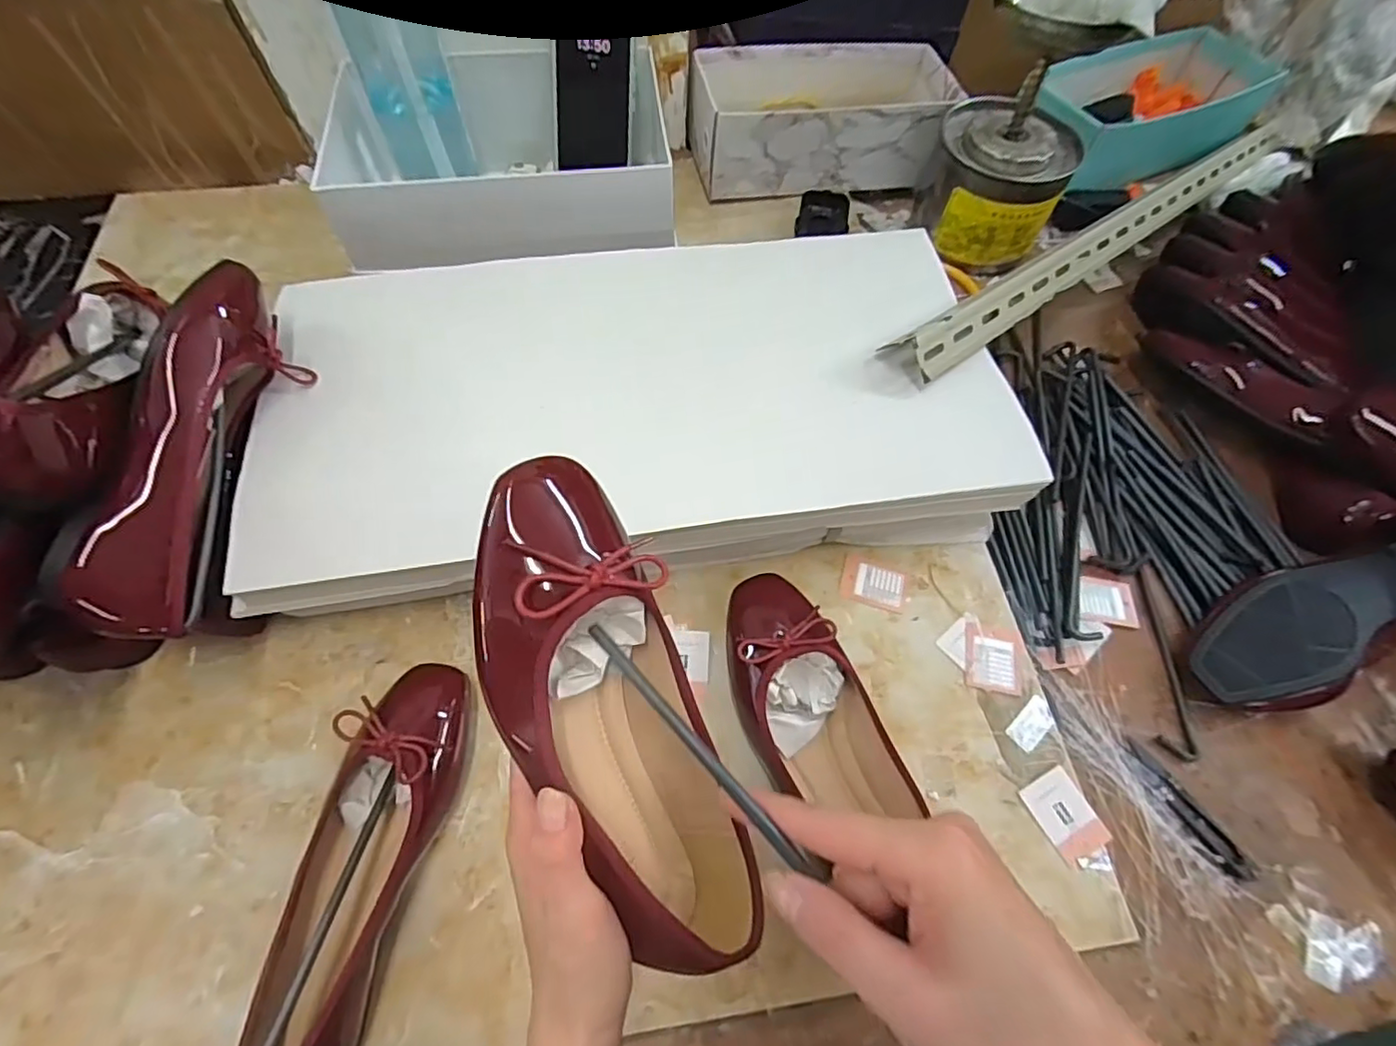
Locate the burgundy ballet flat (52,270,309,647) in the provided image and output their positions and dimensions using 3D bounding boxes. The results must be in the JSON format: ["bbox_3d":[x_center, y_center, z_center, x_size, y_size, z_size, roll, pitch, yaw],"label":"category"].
[{"bbox_3d":[-0.326,-0.048,0.399,0.063,0.086,0.245,-1,71,35],"label":"burgundy ballet flat"}]

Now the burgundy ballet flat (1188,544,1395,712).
[{"bbox_3d":[0.476,0.074,0.458,0.233,0.069,0.089,-16,65,-10],"label":"burgundy ballet flat"}]

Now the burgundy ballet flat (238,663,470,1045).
[{"bbox_3d":[-0.200,0.199,0.358,0.068,0.065,0.238,12,63,4],"label":"burgundy ballet flat"}]

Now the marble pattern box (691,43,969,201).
[{"bbox_3d":[0.137,-0.441,0.676,0.276,0.084,0.135,-7,64,-6],"label":"marble pattern box"}]

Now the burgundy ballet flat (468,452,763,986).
[{"bbox_3d":[-0.037,0.092,0.279,0.084,0.070,0.243,-23,100,-13],"label":"burgundy ballet flat"}]

